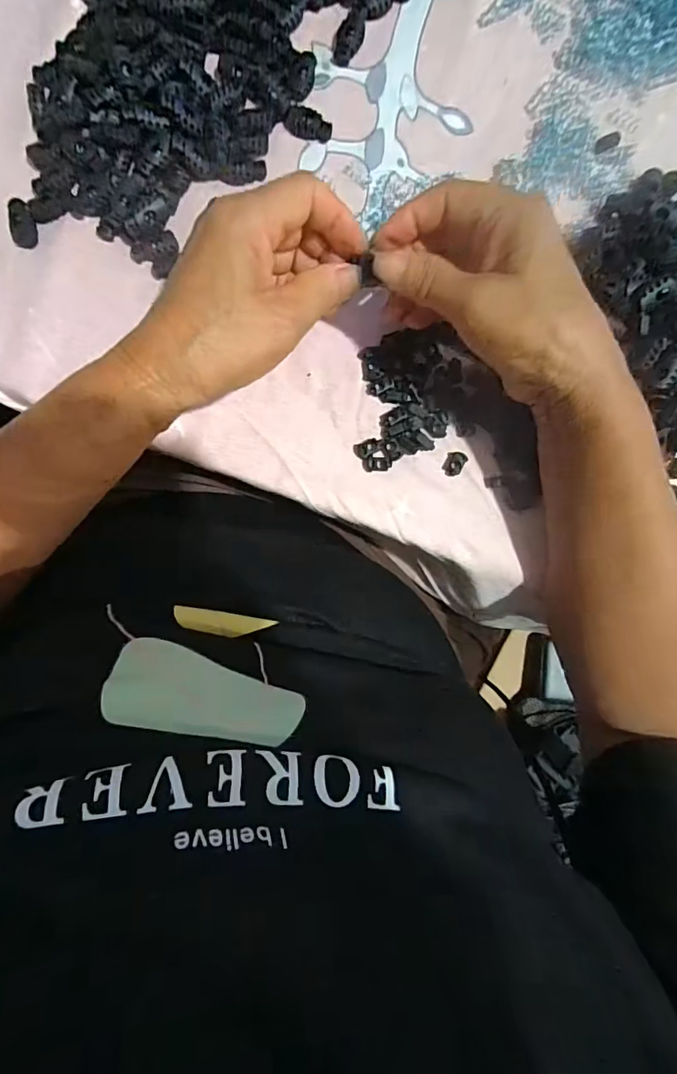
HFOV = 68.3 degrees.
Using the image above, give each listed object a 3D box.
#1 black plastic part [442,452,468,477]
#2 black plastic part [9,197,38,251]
[{"bbox_3d":[0.076,-0.047,0.324,0.012,0.007,0.016,22,89,-2],"label":"black plastic part"},{"bbox_3d":[-0.202,-0.200,0.318,0.016,0.006,0.027,-4,90,-2],"label":"black plastic part"}]

